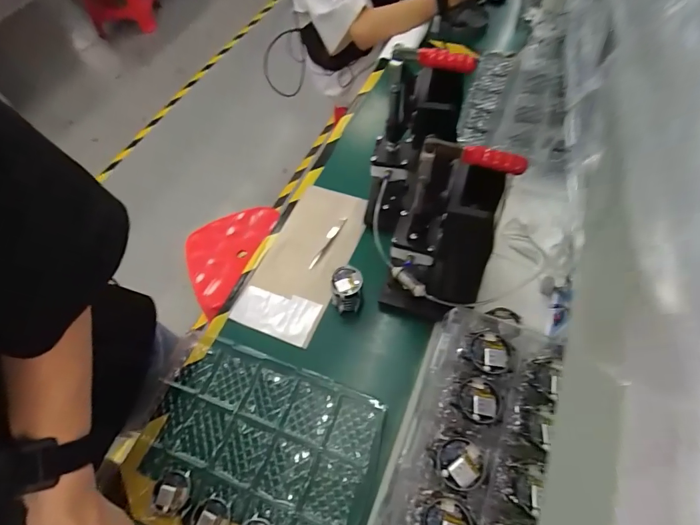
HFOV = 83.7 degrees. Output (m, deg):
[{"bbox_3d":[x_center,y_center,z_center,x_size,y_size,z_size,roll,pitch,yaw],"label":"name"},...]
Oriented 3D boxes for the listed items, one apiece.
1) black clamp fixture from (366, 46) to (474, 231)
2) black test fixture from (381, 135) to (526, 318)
[{"bbox_3d":[0.080,-0.162,0.553,0.123,0.273,0.113,-6,58,0],"label":"black clamp fixture"},{"bbox_3d":[0.104,-0.022,0.463,0.123,0.256,0.083,18,61,14],"label":"black test fixture"}]

